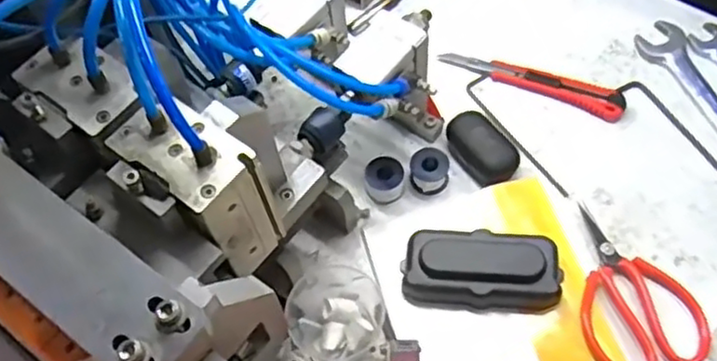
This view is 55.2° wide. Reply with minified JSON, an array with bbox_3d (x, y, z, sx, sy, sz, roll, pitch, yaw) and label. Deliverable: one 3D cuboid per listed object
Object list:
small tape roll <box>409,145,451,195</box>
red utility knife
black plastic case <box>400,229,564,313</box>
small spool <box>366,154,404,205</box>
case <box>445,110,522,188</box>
[{"bbox_3d":[0.055,-0.007,0.530,0.029,0.024,0.028,3,60,6],"label":"small tape roll"},{"bbox_3d":[0.147,-0.086,0.577,0.152,0.010,0.027,24,64,16],"label":"red utility knife"},{"bbox_3d":[0.087,0.063,0.484,0.107,0.033,0.051,2,60,5],"label":"black plastic case"},{"bbox_3d":[0.020,-0.004,0.532,0.029,0.022,0.036,-19,61,-7],"label":"small spool"},{"bbox_3d":[0.095,-0.026,0.538,0.032,0.027,0.063,-32,63,-14],"label":"case"}]

